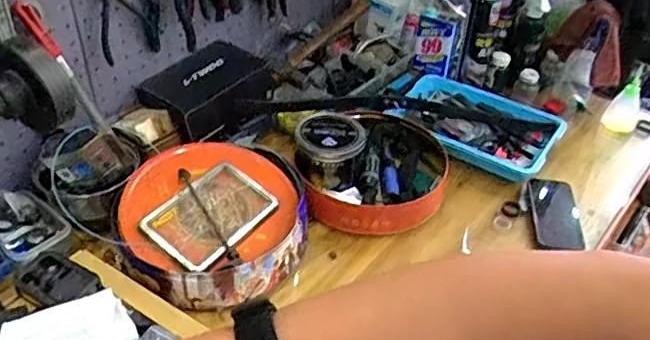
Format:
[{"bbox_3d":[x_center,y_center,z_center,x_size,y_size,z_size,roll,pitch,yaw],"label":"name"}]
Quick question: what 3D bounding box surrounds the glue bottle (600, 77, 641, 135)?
[{"bbox_3d":[0.660,-0.138,1.297,0.066,0.115,0.050,22,42,23],"label":"glue bottle"}]

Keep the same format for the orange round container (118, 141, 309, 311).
[{"bbox_3d":[-0.170,0.079,0.924,0.287,0.090,0.278,2,51,-16],"label":"orange round container"}]

